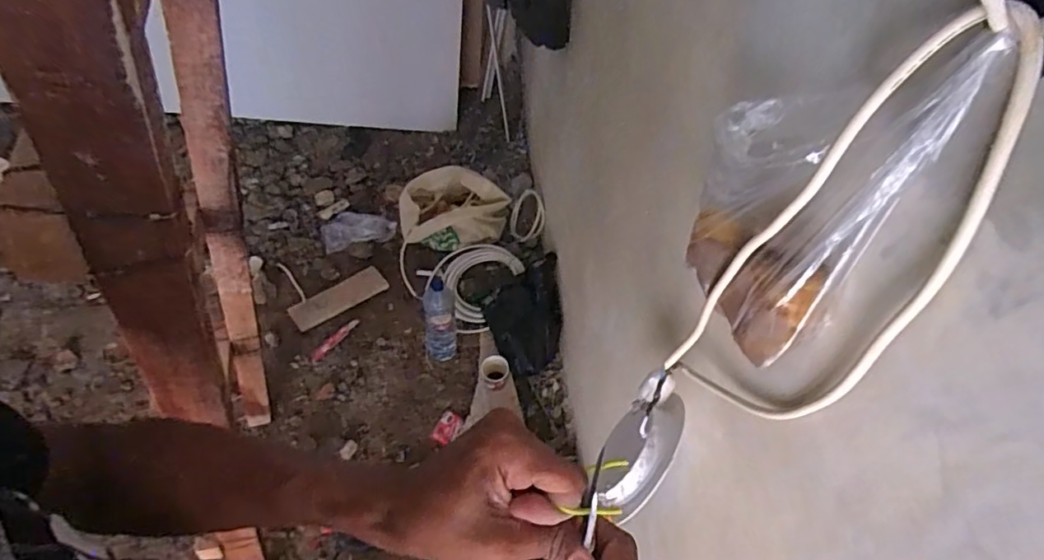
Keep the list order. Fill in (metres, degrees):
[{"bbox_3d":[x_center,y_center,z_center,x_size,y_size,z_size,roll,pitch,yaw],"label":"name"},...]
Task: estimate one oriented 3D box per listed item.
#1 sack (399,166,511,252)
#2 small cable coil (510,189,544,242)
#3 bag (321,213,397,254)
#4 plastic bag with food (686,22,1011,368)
[{"bbox_3d":[-0.225,-0.239,1.864,0.355,0.157,0.206,-9,54,-11],"label":"sack"},{"bbox_3d":[0.018,-0.214,1.869,0.129,0.169,0.024,9,10,33],"label":"small cable coil"},{"bbox_3d":[-0.546,-0.165,1.877,0.246,0.054,0.124,-6,52,8],"label":"bag"},{"bbox_3d":[0.207,-0.070,0.424,0.064,0.242,0.169,-10,54,-12],"label":"plastic bag with food"}]

